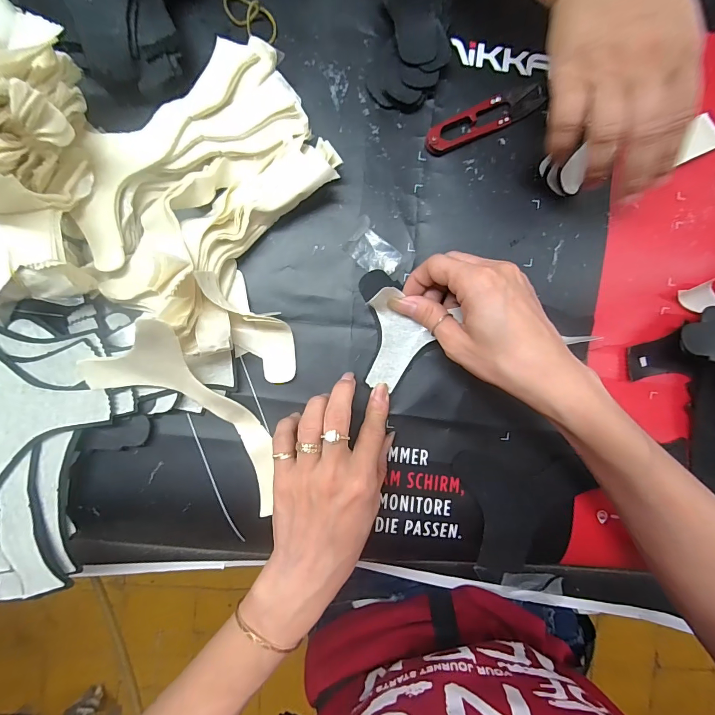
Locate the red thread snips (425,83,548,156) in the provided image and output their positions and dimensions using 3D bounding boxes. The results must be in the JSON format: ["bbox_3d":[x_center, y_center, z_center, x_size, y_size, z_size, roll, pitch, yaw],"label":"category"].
[{"bbox_3d":[0.100,-0.187,0.286,0.101,0.010,0.023,-25,94,-2],"label":"red thread snips"}]

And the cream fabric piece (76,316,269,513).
[{"bbox_3d":[-0.110,0.048,0.264,0.077,0.046,0.158,-40,114,-1],"label":"cream fabric piece"}]

